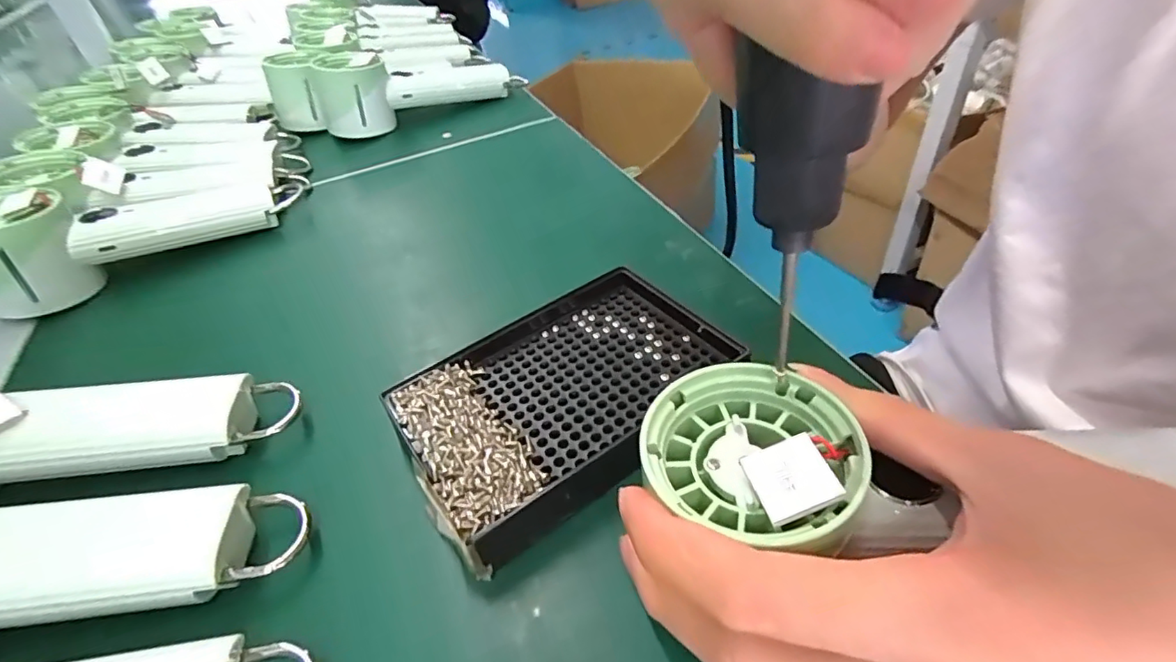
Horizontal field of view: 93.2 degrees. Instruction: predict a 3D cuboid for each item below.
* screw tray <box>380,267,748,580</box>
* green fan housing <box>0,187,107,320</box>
[{"bbox_3d":[-0.010,0.025,0.247,0.146,0.024,0.092,-31,46,-24],"label":"screw tray"},{"bbox_3d":[-0.361,-0.049,0.358,0.062,0.067,0.066,26,51,33],"label":"green fan housing"}]

